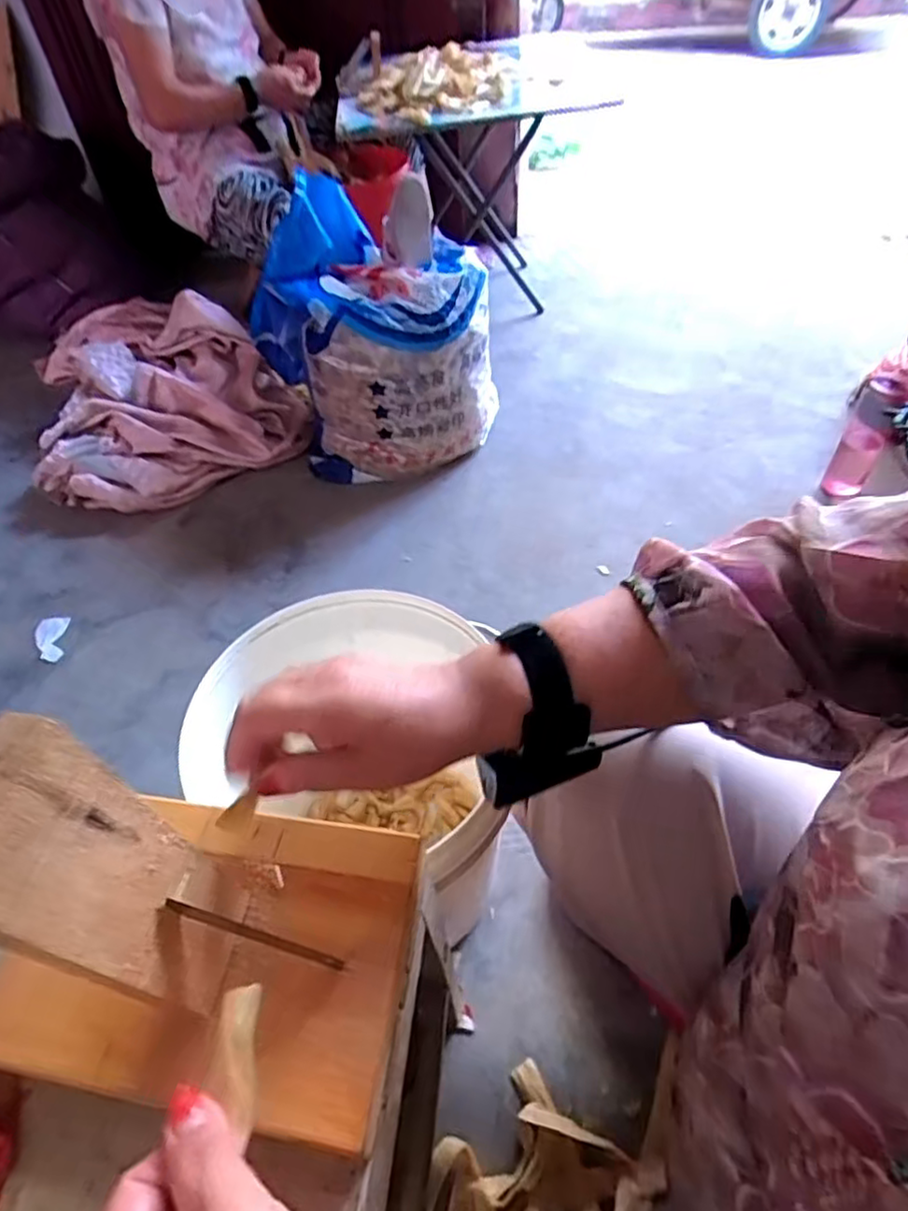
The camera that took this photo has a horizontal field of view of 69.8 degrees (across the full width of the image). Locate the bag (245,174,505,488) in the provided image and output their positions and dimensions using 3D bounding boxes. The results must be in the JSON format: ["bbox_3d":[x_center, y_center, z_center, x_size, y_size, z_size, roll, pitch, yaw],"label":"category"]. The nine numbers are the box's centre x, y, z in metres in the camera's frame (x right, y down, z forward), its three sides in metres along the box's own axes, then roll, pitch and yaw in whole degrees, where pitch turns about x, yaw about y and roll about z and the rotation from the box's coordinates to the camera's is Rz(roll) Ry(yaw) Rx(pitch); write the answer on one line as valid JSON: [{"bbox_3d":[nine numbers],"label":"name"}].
[{"bbox_3d":[-0.146,-0.524,1.296,0.382,0.422,0.407,-27,53,-18],"label":"bag"}]

